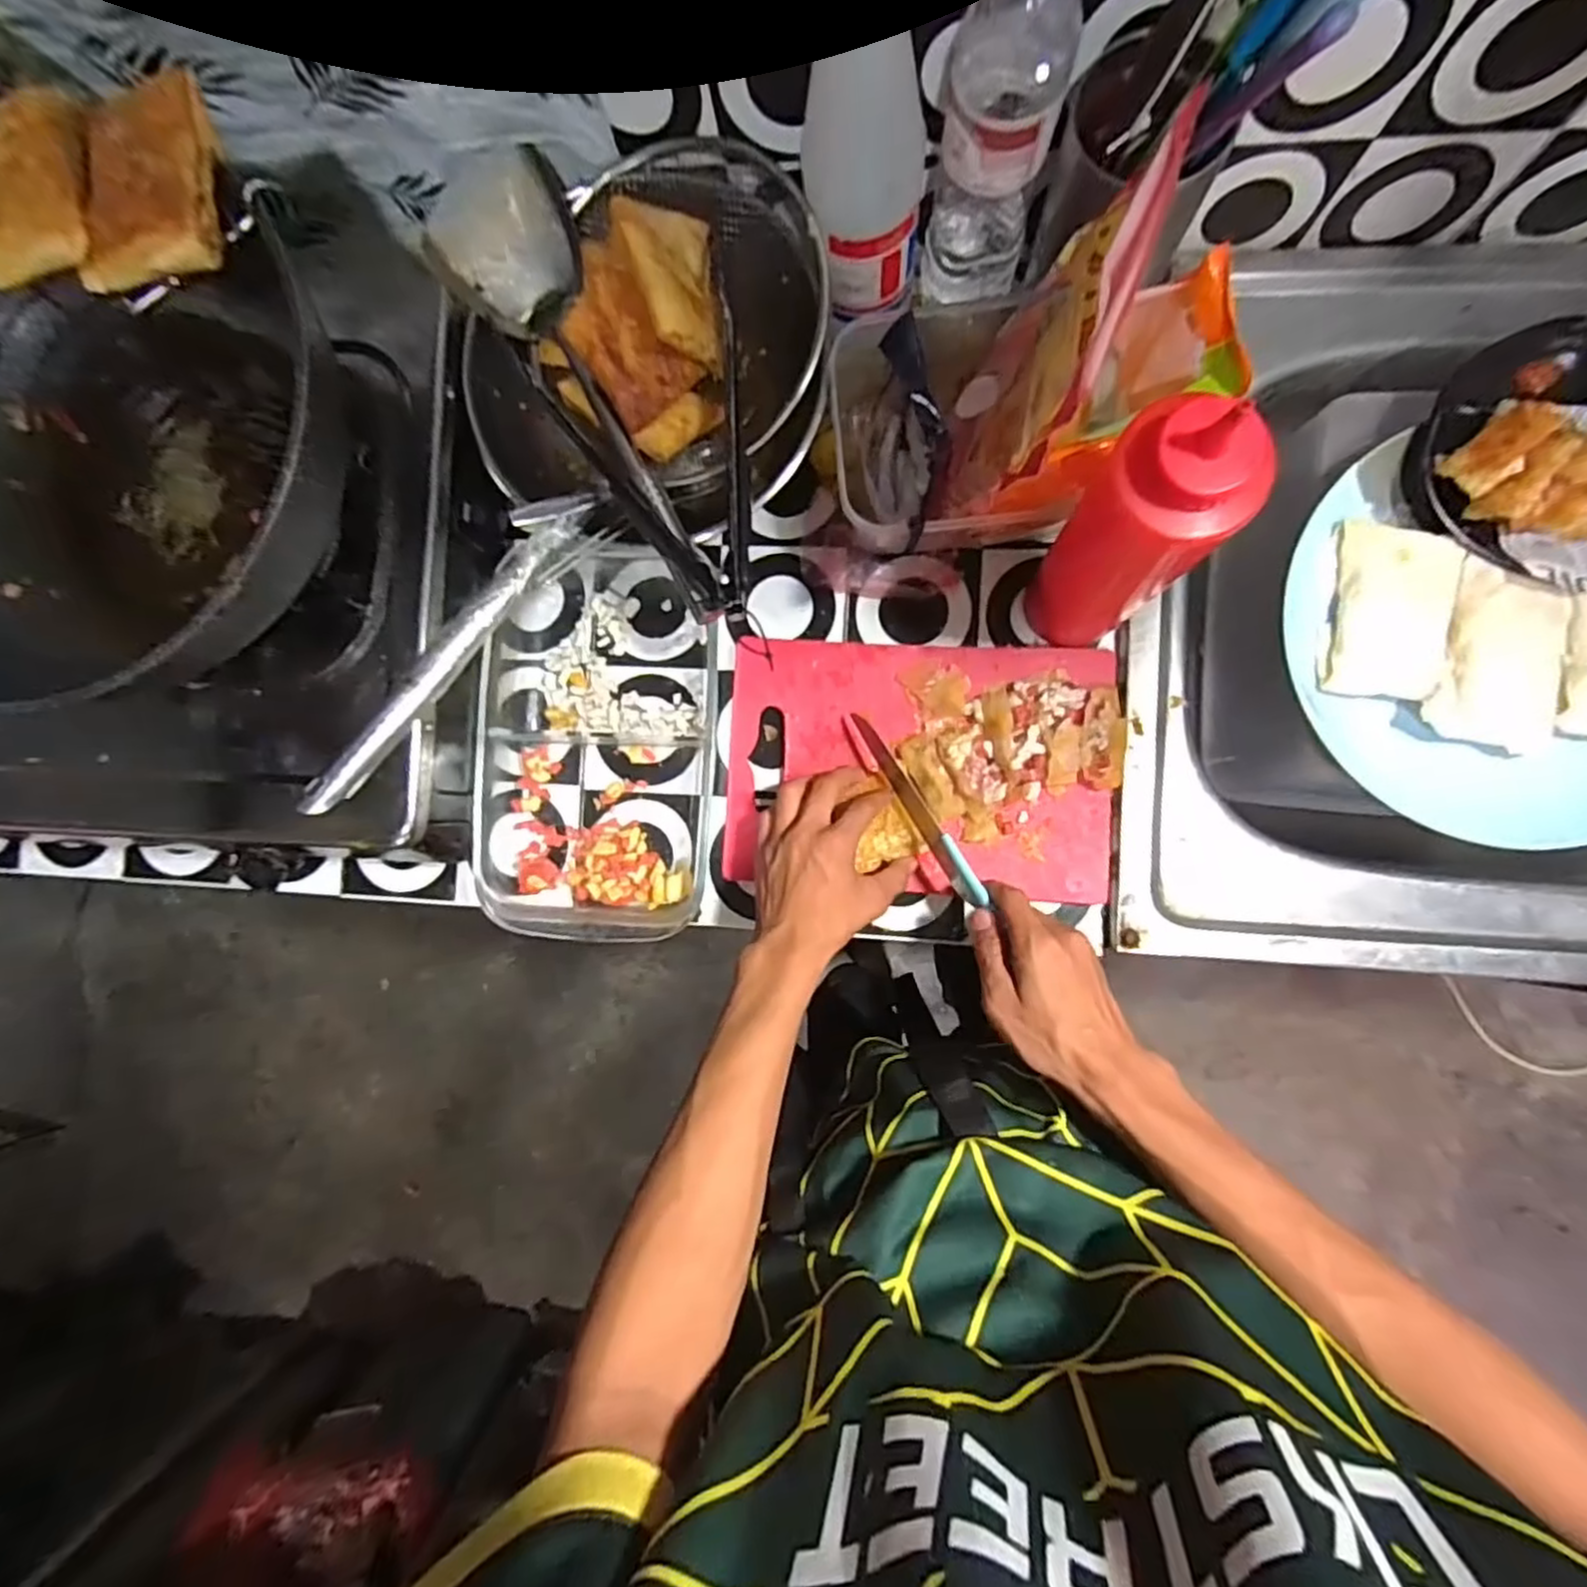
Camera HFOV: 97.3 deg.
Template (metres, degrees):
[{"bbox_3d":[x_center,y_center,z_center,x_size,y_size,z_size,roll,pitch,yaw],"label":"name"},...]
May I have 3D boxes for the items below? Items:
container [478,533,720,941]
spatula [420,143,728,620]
[{"bbox_3d":[-0.145,-0.042,0.529,0.171,0.047,0.290,2,88,7],"label":"container"},{"bbox_3d":[-0.139,-0.249,0.446,0.091,0.047,0.318,-24,85,5],"label":"spatula"}]

